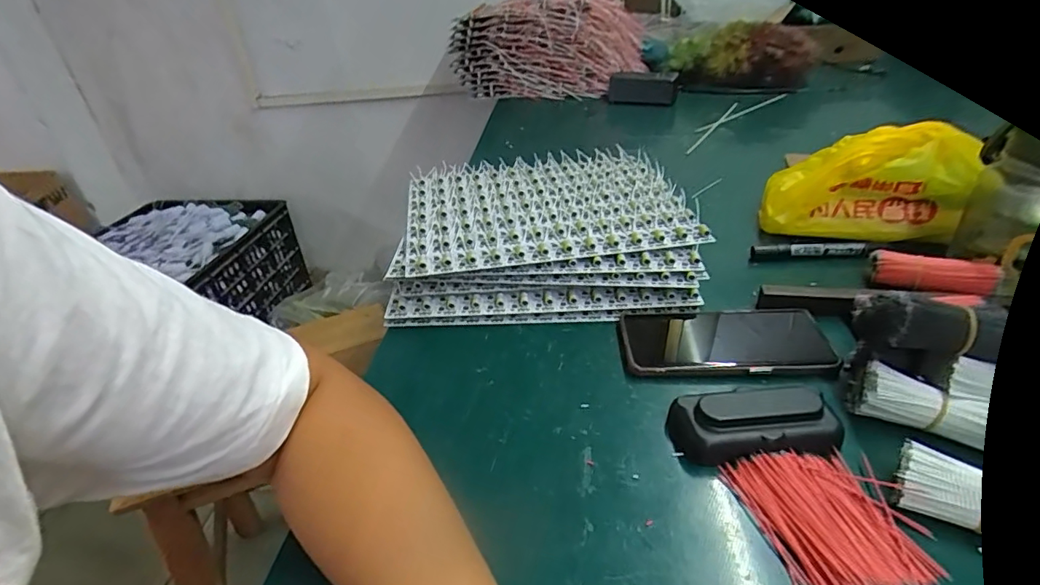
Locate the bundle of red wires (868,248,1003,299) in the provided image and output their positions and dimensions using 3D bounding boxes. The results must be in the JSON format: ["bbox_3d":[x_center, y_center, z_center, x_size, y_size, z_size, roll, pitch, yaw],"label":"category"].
[{"bbox_3d":[0.367,-0.016,0.468,0.088,0.023,0.031,19,39,29],"label":"bundle of red wires"}]

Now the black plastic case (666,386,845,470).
[{"bbox_3d":[0.157,0.090,0.353,0.104,0.031,0.041,-2,34,1],"label":"black plastic case"}]

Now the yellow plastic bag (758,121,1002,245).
[{"bbox_3d":[0.359,-0.112,0.550,0.188,0.110,0.070,19,40,29],"label":"yellow plastic bag"}]

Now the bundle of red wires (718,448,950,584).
[{"bbox_3d":[0.182,0.130,0.306,0.081,0.014,0.093,-9,34,-9],"label":"bundle of red wires"}]

